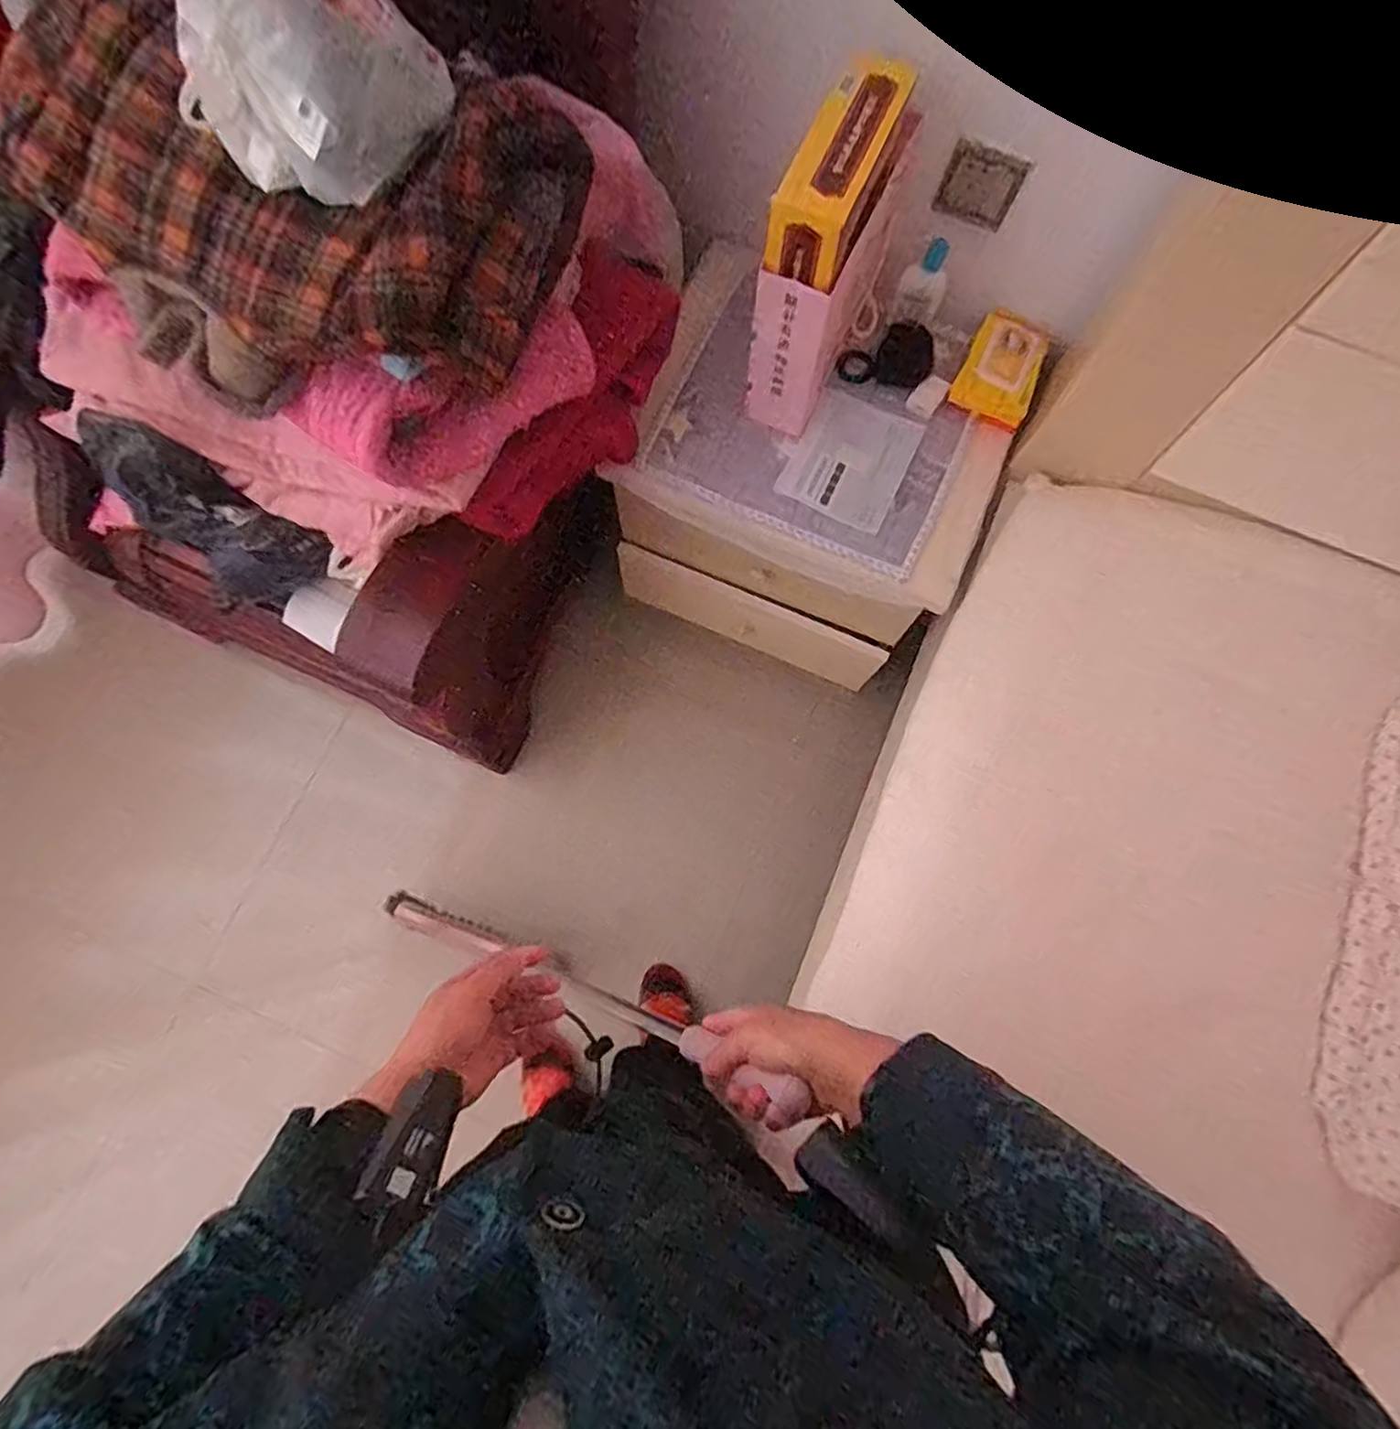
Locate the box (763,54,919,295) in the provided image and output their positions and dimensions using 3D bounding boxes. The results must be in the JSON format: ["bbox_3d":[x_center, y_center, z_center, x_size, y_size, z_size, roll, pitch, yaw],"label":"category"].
[{"bbox_3d":[0.142,-0.543,0.706,0.076,0.076,0.207,25,78,5],"label":"box"}]

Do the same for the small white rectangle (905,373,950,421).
[{"bbox_3d":[0.305,-0.425,0.936,0.039,0.013,0.059,35,79,7],"label":"small white rectangle"}]

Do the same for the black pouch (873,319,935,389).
[{"bbox_3d":[0.275,-0.479,0.934,0.072,0.033,0.083,11,77,2],"label":"black pouch"}]

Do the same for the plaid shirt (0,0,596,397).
[{"bbox_3d":[-0.389,-0.494,0.645,0.507,0.126,0.295,26,78,6],"label":"plaid shirt"}]

